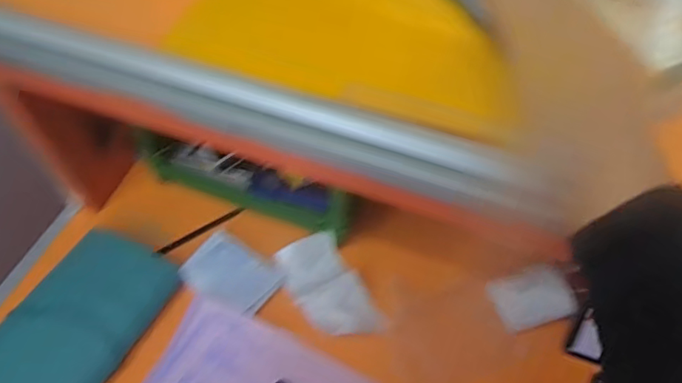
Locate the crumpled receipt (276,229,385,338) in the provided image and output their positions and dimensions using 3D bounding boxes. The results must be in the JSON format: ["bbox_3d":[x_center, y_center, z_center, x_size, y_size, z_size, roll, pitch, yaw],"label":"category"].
[{"bbox_3d":[-0.014,0.124,0.712,0.083,0.031,0.147,-24,58,-18],"label":"crumpled receipt"}]

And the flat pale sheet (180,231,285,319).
[{"bbox_3d":[-0.138,0.103,0.718,0.114,0.014,0.083,30,58,19],"label":"flat pale sheet"}]

